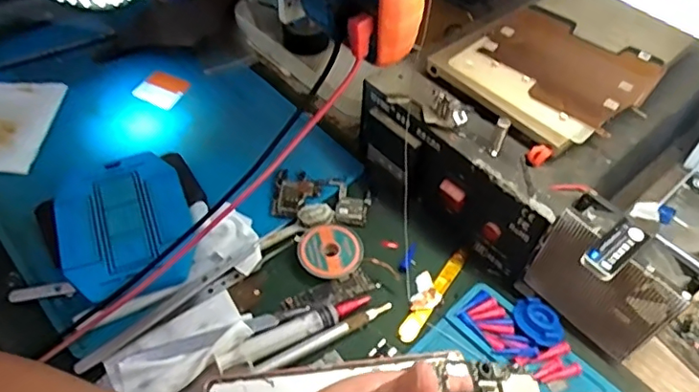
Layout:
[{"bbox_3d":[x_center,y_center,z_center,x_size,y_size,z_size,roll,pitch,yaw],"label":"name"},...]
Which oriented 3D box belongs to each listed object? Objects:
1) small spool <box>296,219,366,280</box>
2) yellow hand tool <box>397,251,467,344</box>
[{"bbox_3d":[-0.014,0.038,0.396,0.045,0.012,0.046,1,50,-2],"label":"small spool"},{"bbox_3d":[0.059,0.068,0.385,0.012,0.004,0.086,29,55,20],"label":"yellow hand tool"}]

